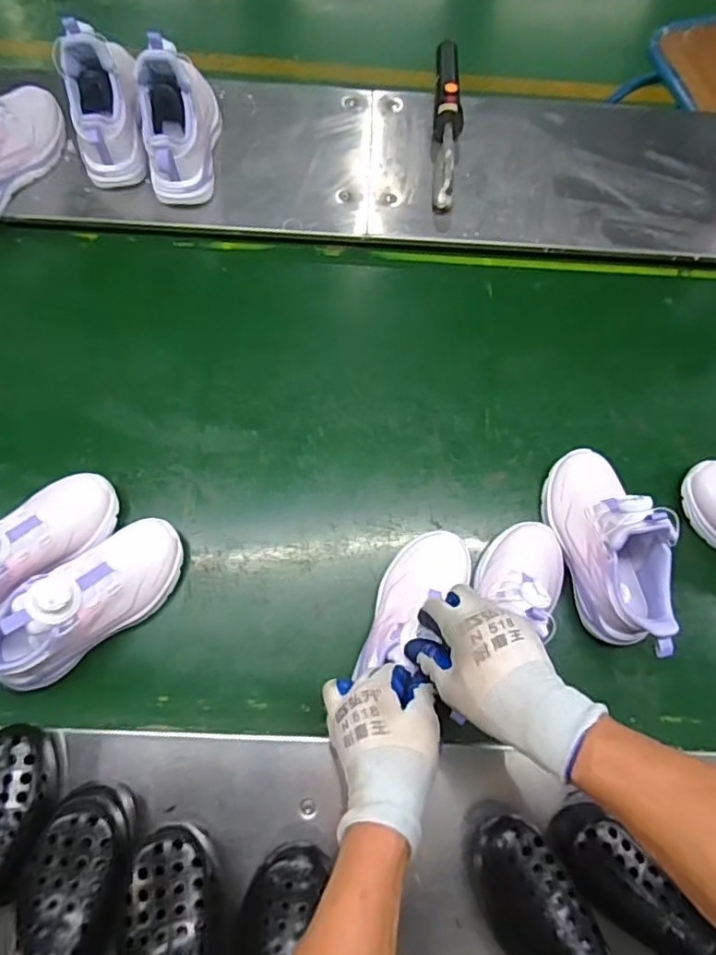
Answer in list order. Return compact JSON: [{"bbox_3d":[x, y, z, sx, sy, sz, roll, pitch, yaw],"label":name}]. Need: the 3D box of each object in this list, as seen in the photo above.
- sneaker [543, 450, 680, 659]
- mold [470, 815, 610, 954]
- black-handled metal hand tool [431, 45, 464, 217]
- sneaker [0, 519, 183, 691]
[{"bbox_3d":[0.252,0.065,0.565,0.074,0.128,0.208,-9,73,-6],"label":"sneaker"},{"bbox_3d":[0.141,0.346,0.473,0.072,0.093,0.111,-29,81,-9],"label":"mold"},{"bbox_3d":[0.116,-0.461,0.734,0.034,0.044,0.265,3,73,-1],"label":"black-handled metal hand tool"},{"bbox_3d":[-0.258,0.118,0.539,0.202,0.089,0.070,-38,77,-26],"label":"sneaker"}]

